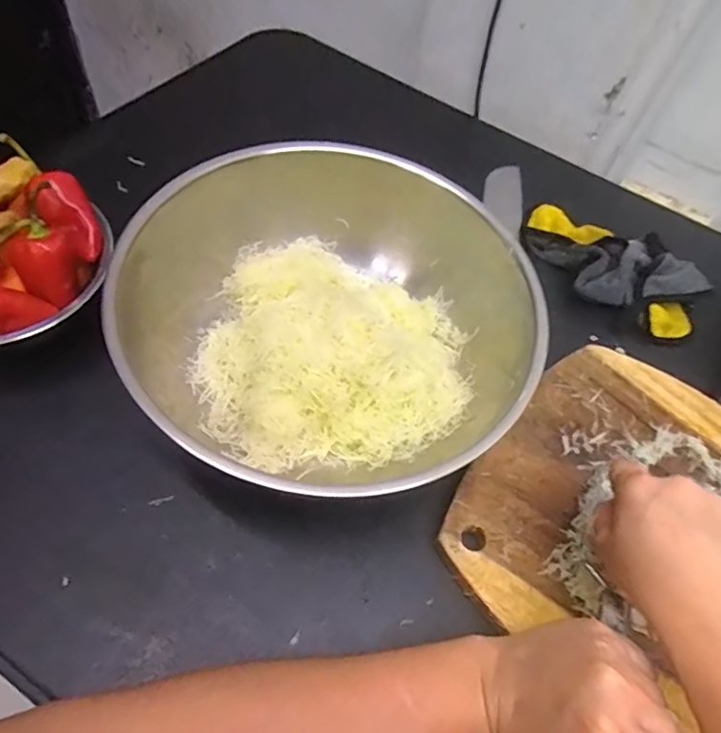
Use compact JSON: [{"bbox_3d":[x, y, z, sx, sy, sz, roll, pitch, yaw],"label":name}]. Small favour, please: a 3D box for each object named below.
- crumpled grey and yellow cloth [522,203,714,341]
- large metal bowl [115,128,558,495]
[{"bbox_3d":[0.259,-0.106,0.554,0.207,0.049,0.091,41,59,18],"label":"crumpled grey and yellow cloth"},{"bbox_3d":[-0.010,-0.045,0.428,0.296,0.110,0.278,3,57,-5],"label":"large metal bowl"}]

